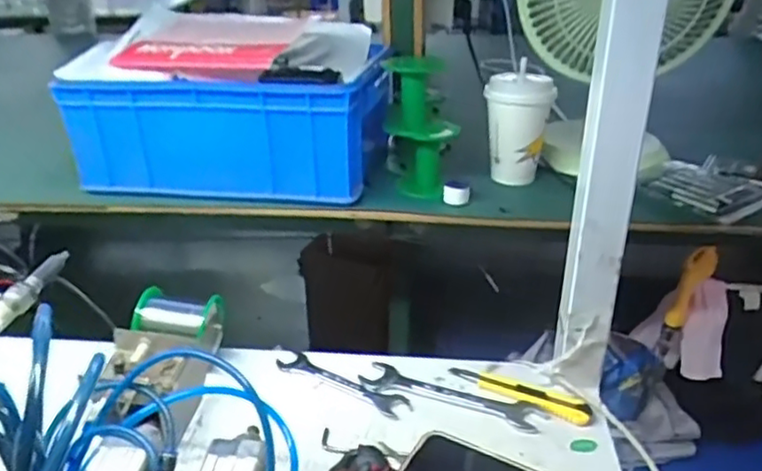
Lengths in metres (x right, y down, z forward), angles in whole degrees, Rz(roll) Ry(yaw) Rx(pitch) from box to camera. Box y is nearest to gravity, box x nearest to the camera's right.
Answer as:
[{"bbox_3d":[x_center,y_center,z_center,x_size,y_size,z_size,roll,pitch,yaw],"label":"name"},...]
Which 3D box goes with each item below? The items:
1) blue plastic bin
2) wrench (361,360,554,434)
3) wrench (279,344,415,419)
[{"bbox_3d":[-0.160,-0.147,0.771,0.330,0.119,0.221,4,28,9],"label":"blue plastic bin"},{"bbox_3d":[0.068,0.156,0.631,0.177,0.007,0.036,12,30,23],"label":"wrench"},{"bbox_3d":[-0.044,0.145,0.656,0.160,0.004,0.030,16,32,29],"label":"wrench"}]

